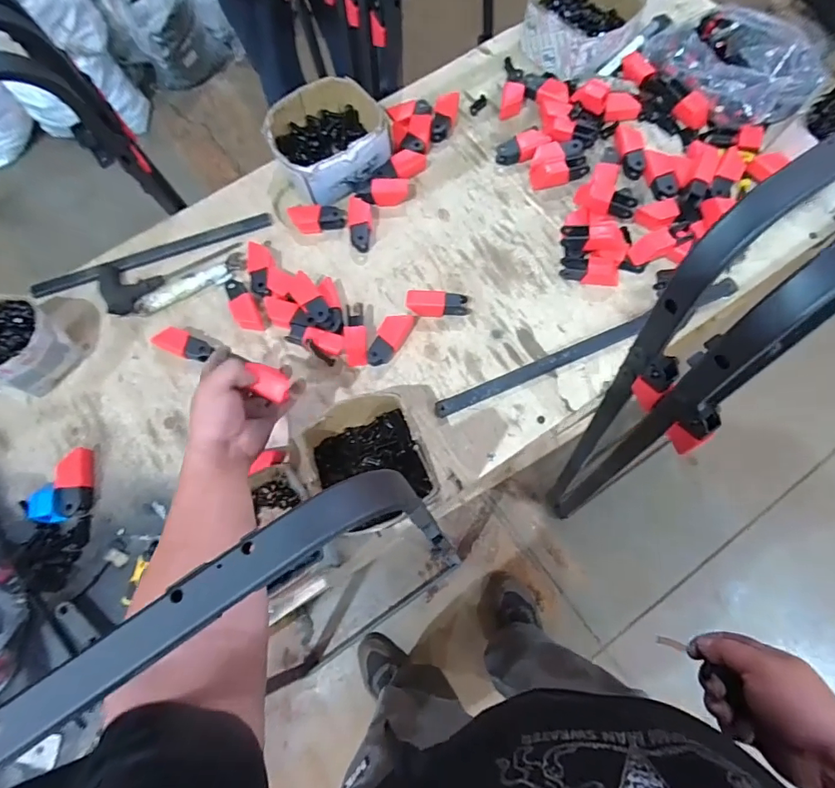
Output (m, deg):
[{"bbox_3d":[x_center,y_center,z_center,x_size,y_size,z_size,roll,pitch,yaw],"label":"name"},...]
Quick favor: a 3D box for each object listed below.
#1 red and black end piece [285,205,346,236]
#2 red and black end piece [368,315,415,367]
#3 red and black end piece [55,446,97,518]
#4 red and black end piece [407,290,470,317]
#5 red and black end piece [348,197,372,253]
[{"bbox_3d":[-0.155,-0.272,0.732,0.091,0.031,0.041,2,74,3],"label":"red and black end piece"},{"bbox_3d":[-0.039,-0.080,0.663,0.034,0.023,0.087,27,76,9],"label":"red and black end piece"},{"bbox_3d":[-0.452,0.116,0.625,0.037,0.031,0.085,-6,73,0],"label":"red and black end piece"},{"bbox_3d":[0.029,-0.125,0.676,0.085,0.032,0.032,0,74,2],"label":"red and black end piece"},{"bbox_3d":[-0.088,-0.260,0.726,0.036,0.019,0.086,-1,74,2],"label":"red and black end piece"}]

